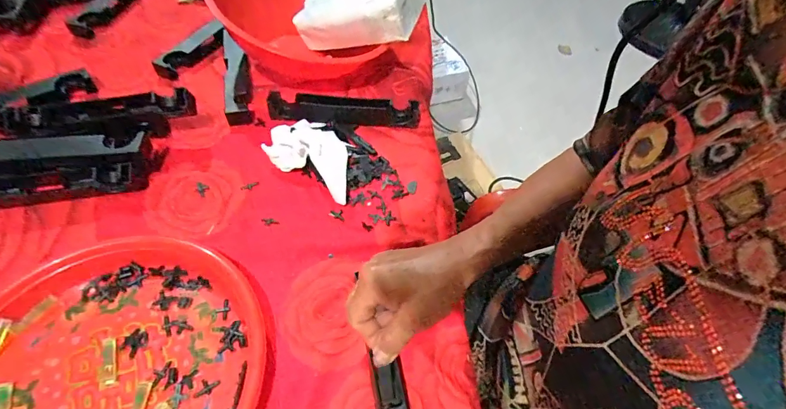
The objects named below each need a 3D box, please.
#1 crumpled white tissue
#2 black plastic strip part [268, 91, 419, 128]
[{"bbox_3d":[-0.084,-0.064,0.464,0.110,0.033,0.082,28,57,16],"label":"crumpled white tissue"},{"bbox_3d":[-0.061,-0.121,0.510,0.191,0.026,0.037,0,53,-4],"label":"black plastic strip part"}]

